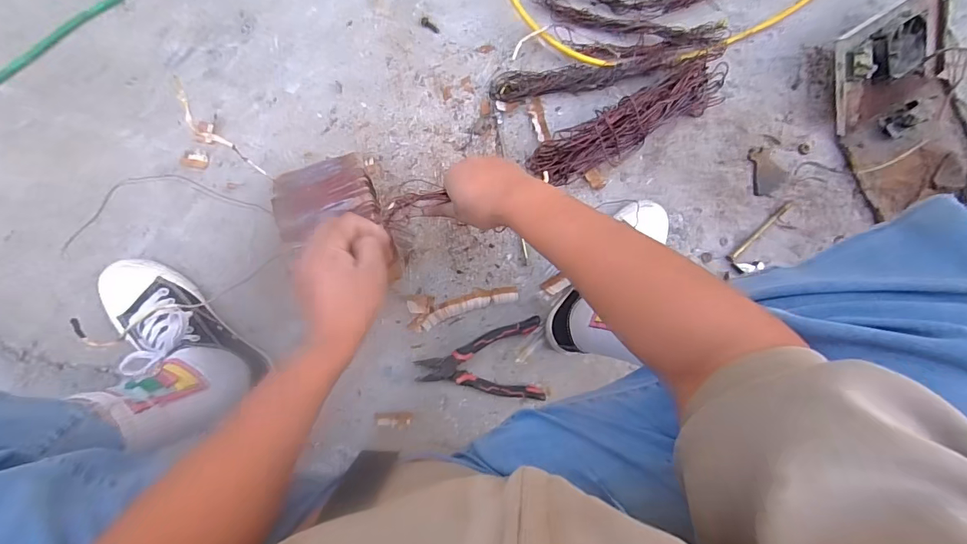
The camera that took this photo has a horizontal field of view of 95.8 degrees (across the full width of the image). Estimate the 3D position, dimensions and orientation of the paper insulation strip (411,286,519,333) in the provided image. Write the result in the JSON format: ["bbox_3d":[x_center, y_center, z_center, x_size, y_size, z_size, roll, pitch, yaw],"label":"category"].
[{"bbox_3d":[-0.027,0.053,0.636,0.159,0.014,0.050,-6,94,-7],"label":"paper insulation strip"}]

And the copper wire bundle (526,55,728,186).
[{"bbox_3d":[0.212,-0.213,0.626,0.303,0.068,0.072,-30,96,-5],"label":"copper wire bundle"}]

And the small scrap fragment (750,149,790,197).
[{"bbox_3d":[0.458,-0.163,0.695,0.065,0.004,0.072,-13,94,-6],"label":"small scrap fragment"}]

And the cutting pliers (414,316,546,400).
[{"bbox_3d":[-0.005,0.134,0.628,0.177,0.030,0.116,-7,94,-7],"label":"cutting pliers"}]

